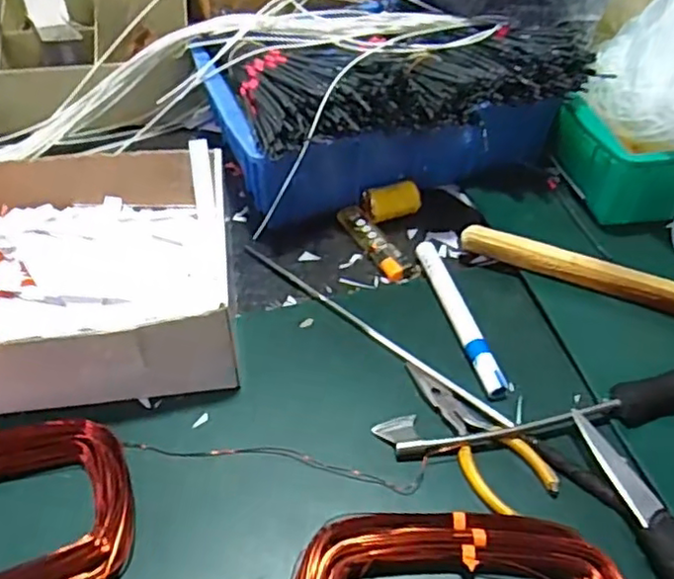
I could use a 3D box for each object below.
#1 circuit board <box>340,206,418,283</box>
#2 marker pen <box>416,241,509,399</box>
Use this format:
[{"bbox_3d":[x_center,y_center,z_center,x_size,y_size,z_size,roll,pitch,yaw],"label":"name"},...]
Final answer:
[{"bbox_3d":[0.031,-0.040,0.528,0.025,0.014,0.089,-28,58,-19],"label":"circuit board"},{"bbox_3d":[0.089,0.016,0.471,0.014,0.015,0.145,-10,50,-11],"label":"marker pen"}]

